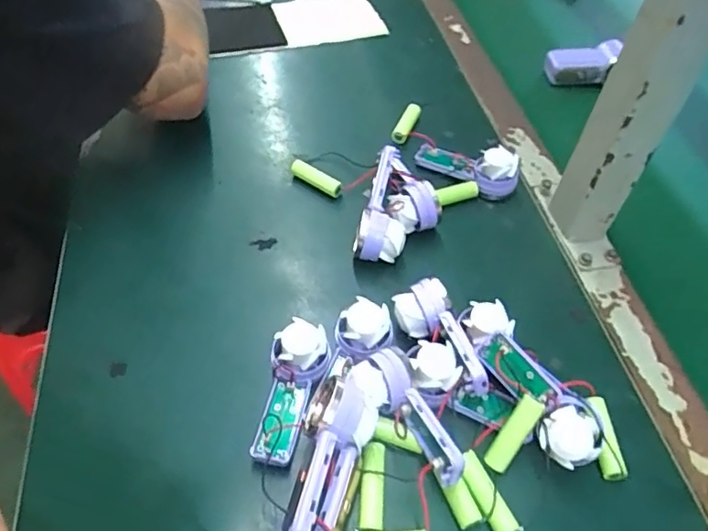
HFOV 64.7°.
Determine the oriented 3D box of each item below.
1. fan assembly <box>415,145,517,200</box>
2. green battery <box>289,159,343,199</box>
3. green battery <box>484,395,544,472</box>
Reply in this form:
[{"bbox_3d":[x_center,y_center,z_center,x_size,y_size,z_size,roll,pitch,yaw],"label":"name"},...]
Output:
[{"bbox_3d":[0.102,-0.091,0.512,0.092,0.037,0.029,21,53,30],"label":"fan assembly"},{"bbox_3d":[-0.034,-0.078,0.501,0.054,0.013,0.013,30,57,19],"label":"green battery"},{"bbox_3d":[0.098,0.103,0.342,0.015,0.012,0.049,33,97,21],"label":"green battery"}]

